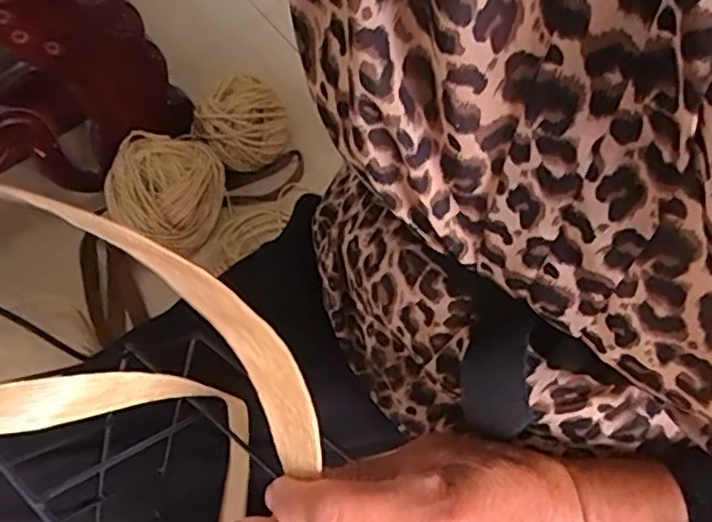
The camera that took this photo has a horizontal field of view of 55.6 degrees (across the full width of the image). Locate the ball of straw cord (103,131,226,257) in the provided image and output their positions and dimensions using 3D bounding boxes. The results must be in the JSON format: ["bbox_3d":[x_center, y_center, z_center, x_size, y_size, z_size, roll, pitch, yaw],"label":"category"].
[{"bbox_3d":[-0.286,-0.105,0.998,0.147,0.120,0.155,-2,59,3],"label":"ball of straw cord"}]

